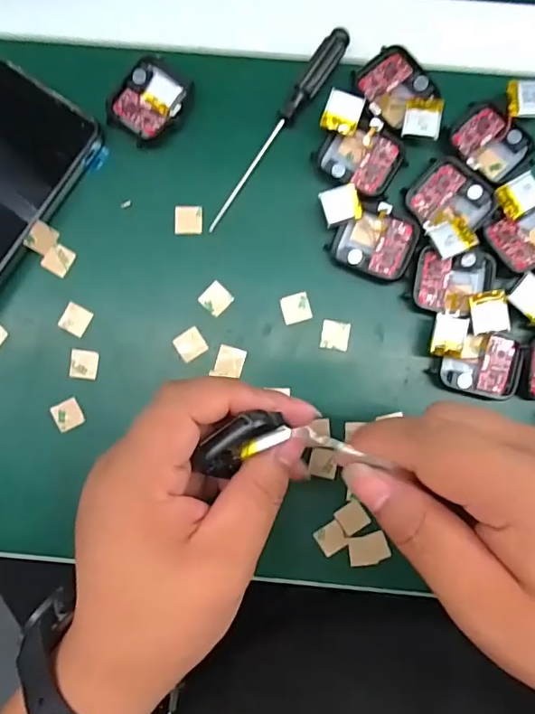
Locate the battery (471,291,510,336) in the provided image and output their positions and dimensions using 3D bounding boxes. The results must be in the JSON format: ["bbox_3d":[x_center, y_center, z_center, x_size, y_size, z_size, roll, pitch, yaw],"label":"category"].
[{"bbox_3d":[0.119,-0.024,0.276,0.019,0.004,0.022,-8,93,4],"label":"battery"}]

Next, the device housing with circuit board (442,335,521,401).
[{"bbox_3d":[0.117,0.005,0.286,0.041,0.012,0.034,7,88,2],"label":"device housing with circuit board"}]

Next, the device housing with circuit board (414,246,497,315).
[{"bbox_3d":[0.103,-0.041,0.287,0.043,0.016,0.035,8,88,2],"label":"device housing with circuit board"}]

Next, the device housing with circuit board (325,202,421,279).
[{"bbox_3d":[0.060,-0.064,0.289,0.043,0.011,0.036,21,89,2],"label":"device housing with circuit board"}]

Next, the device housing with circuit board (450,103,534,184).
[{"bbox_3d":[0.124,-0.117,0.288,0.045,0.011,0.036,42,90,3],"label":"device housing with circuit board"}]

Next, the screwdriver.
[{"bbox_3d":[0.006,-0.128,0.292,0.013,0.010,0.130,35,90,2],"label":"screwdriver"}]

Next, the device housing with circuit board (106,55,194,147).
[{"bbox_3d":[-0.066,-0.144,0.294,0.039,0.010,0.044,40,90,3],"label":"device housing with circuit board"}]

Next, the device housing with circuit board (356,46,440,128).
[{"bbox_3d":[0.070,-0.151,0.290,0.039,0.010,0.039,-43,87,0],"label":"device housing with circuit board"}]

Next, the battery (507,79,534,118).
[{"bbox_3d":[0.143,-0.143,0.286,0.021,0.007,0.019,-5,88,2],"label":"battery"}]

